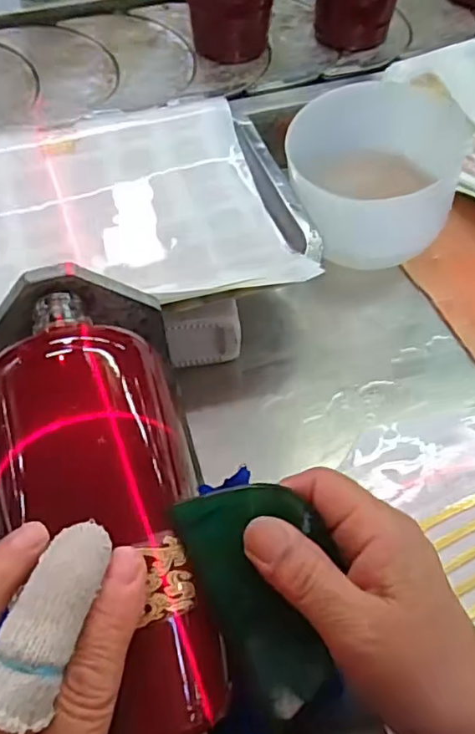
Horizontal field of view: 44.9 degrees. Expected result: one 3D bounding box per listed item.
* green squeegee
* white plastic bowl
[{"bbox_3d":[0.017,0.090,0.235,0.056,0.008,0.092,-20,88,-11],"label":"green squeegee"},{"bbox_3d":[0.099,-0.137,0.432,0.123,0.073,0.140,10,59,6],"label":"white plastic bowl"}]

